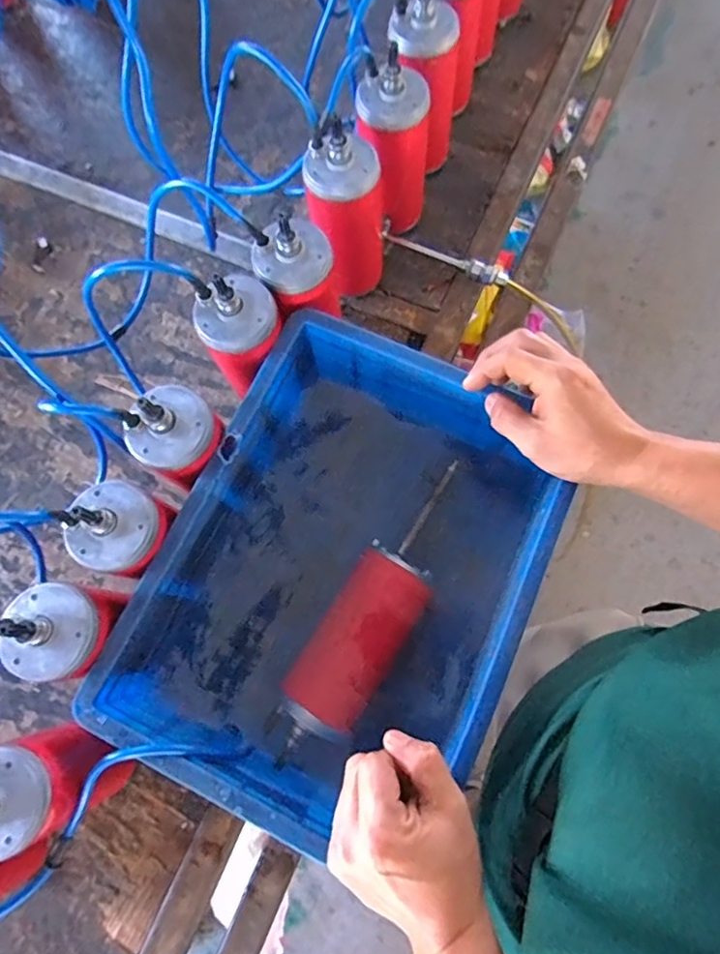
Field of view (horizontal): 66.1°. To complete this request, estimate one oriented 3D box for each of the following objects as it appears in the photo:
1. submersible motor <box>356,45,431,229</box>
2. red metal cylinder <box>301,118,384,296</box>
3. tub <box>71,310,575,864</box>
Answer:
[{"bbox_3d":[0.035,-0.361,0.629,0.072,0.208,0.070,0,75,1],"label":"submersible motor"},{"bbox_3d":[-0.016,-0.282,0.610,0.084,0.193,0.064,-6,75,-1],"label":"red metal cylinder"},{"bbox_3d":[-0.012,0.086,0.512,0.284,0.126,0.389,25,76,7],"label":"tub"}]

